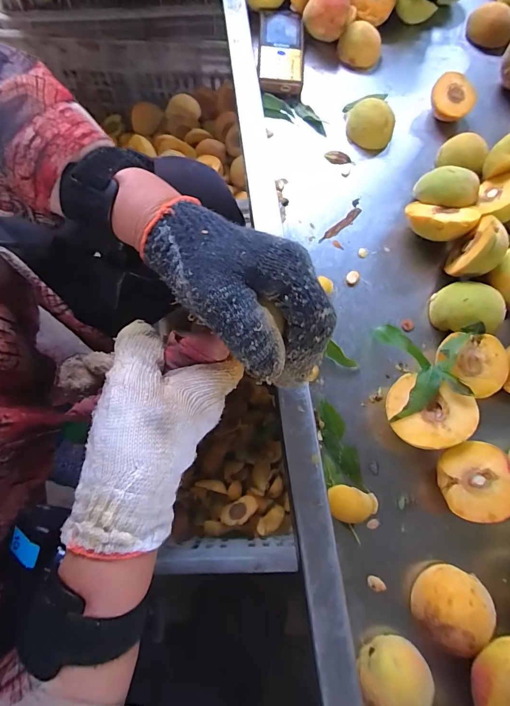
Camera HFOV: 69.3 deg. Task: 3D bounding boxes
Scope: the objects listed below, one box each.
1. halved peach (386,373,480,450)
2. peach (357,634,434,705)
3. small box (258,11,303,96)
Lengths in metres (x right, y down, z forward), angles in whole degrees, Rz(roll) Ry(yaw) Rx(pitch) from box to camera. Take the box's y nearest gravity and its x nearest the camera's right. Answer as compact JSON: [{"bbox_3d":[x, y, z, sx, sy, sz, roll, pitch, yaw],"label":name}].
[{"bbox_3d":[0.145,0.055,0.321,0.066,0.043,0.056,34,74,9],"label":"halved peach"},{"bbox_3d":[0.099,0.231,0.261,0.049,0.037,0.040,-41,78,-14],"label":"peach"},{"bbox_3d":[0.033,-0.379,0.466,0.055,0.019,0.122,2,72,-2],"label":"small box"}]

